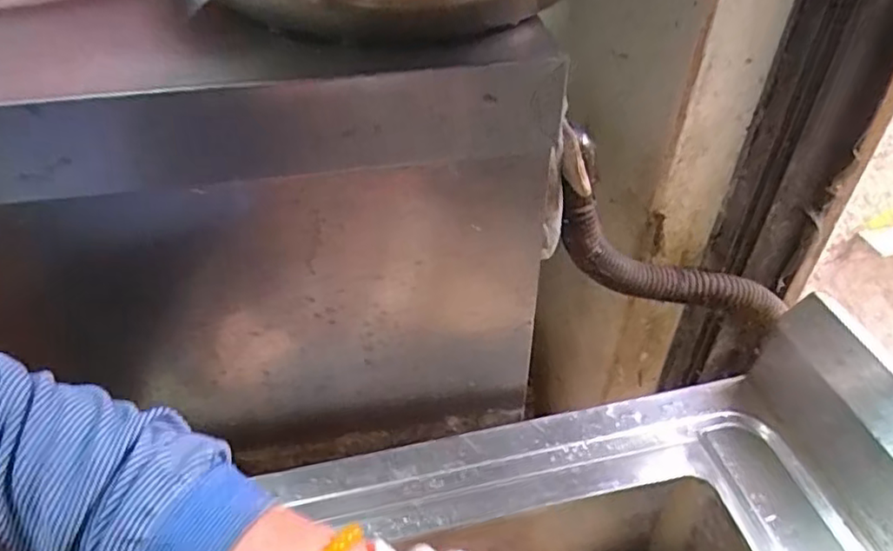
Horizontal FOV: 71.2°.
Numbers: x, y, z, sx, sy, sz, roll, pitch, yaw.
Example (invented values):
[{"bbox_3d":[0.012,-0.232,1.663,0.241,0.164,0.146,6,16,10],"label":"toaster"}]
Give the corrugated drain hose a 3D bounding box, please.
[{"bbox_3d":[0.189,-0.011,0.564,0.343,0.094,0.042,26,28,-34],"label":"corrugated drain hose"}]

